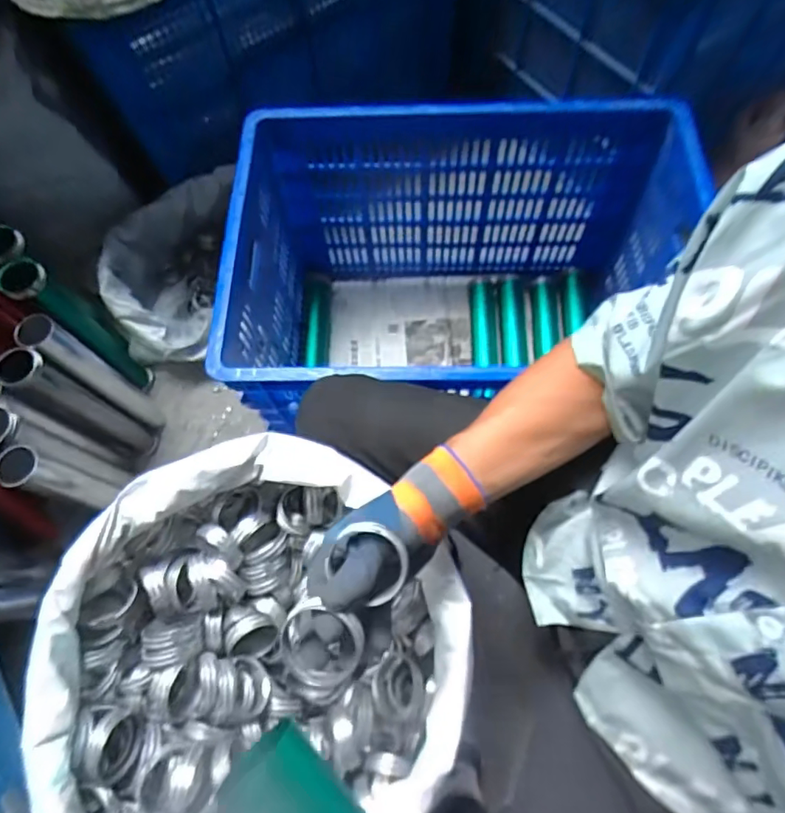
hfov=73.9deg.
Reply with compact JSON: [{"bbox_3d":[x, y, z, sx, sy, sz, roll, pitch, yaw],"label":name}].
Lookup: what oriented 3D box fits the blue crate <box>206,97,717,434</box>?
[{"bbox_3d":[0.106,-0.177,0.887,0.672,0.425,0.448,-4,68,0],"label":"blue crate"}]

